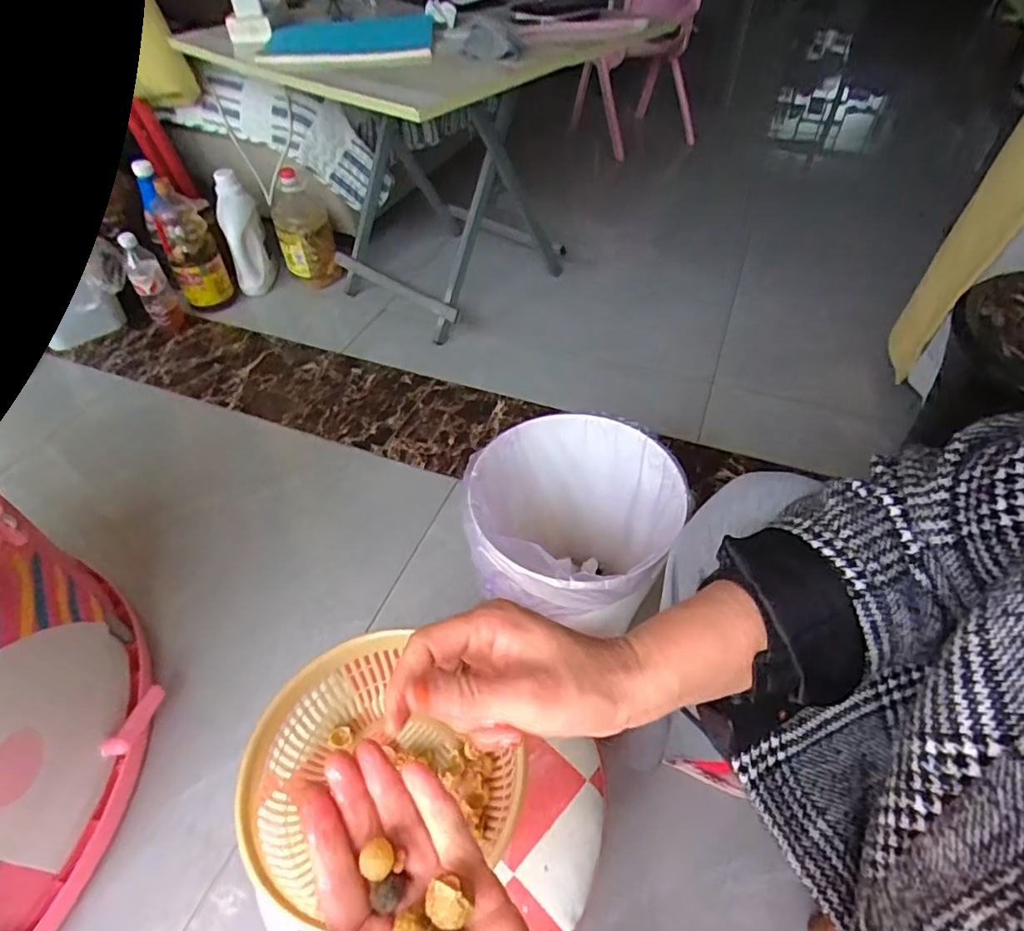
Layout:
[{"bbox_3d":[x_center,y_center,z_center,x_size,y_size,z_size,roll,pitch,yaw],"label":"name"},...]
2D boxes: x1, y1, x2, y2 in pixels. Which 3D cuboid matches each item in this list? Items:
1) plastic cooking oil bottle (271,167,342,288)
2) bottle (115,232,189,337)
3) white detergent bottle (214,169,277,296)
[{"bbox_3d":[-0.509,-0.573,1.410,0.127,0.256,0.161,-14,49,-11],"label":"plastic cooking oil bottle"},{"bbox_3d":[-0.802,-0.403,1.282,0.071,0.213,0.057,-26,52,-21],"label":"bottle"},{"bbox_3d":[-0.638,-0.541,1.384,0.101,0.260,0.093,-22,51,-18],"label":"white detergent bottle"}]

